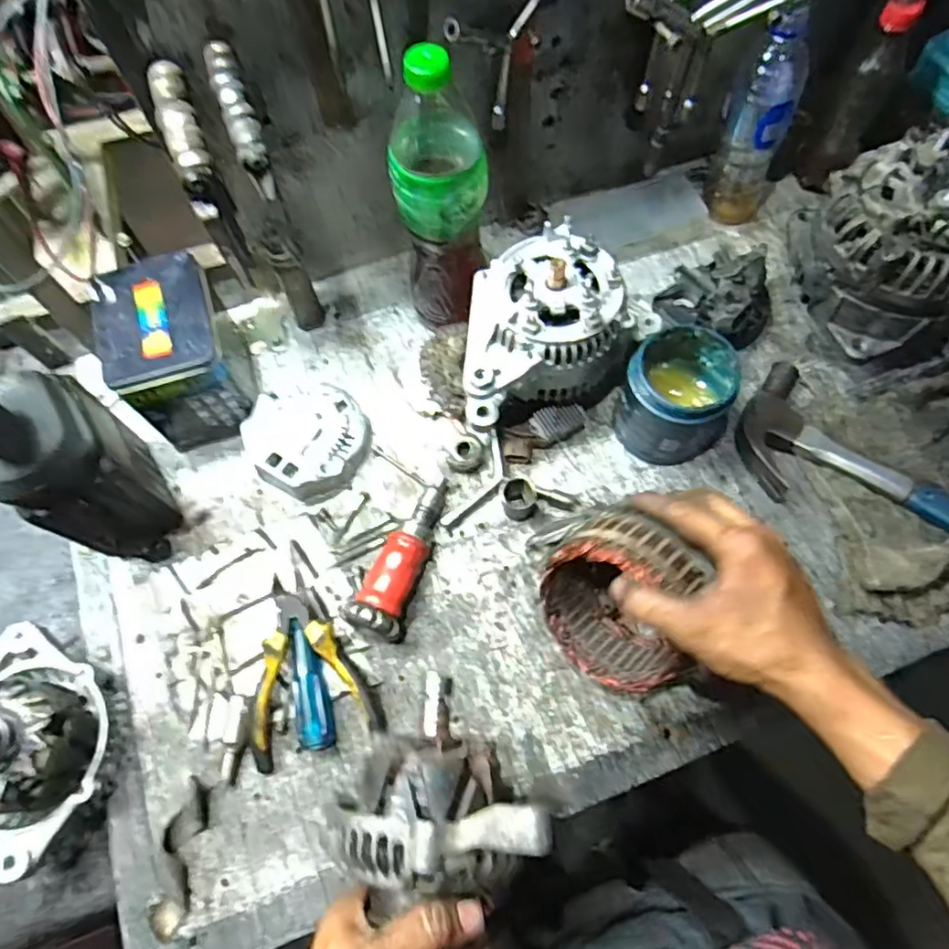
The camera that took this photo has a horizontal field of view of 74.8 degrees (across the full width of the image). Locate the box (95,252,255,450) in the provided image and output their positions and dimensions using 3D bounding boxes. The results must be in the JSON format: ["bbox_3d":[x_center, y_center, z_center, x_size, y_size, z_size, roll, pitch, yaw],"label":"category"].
[{"bbox_3d":[-0.272,-0.112,0.581,0.094,0.124,0.128,-16,68,-6],"label":"box"}]

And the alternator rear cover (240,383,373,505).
[{"bbox_3d":[-0.160,-0.036,0.594,0.113,0.034,0.113,25,70,11],"label":"alternator rear cover"}]

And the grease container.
[{"bbox_3d":[0.182,-0.070,0.567,0.090,0.100,0.092,-30,70,-11],"label":"grease container"}]

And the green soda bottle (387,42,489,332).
[{"bbox_3d":[-0.027,-0.227,0.529,0.078,0.243,0.072,-2,66,0],"label":"green soda bottle"}]

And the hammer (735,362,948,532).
[{"bbox_3d":[0.392,0.026,0.548,0.330,0.028,0.122,37,73,15],"label":"hammer"}]

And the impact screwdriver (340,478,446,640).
[{"bbox_3d":[-0.062,0.067,0.540,0.040,0.049,0.149,17,69,8],"label":"impact screwdriver"}]

